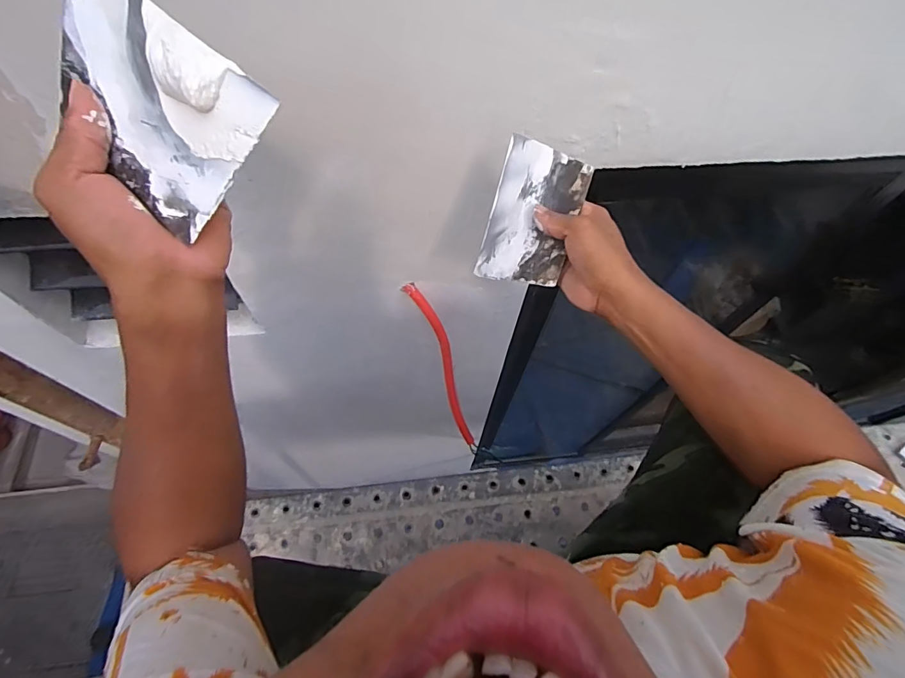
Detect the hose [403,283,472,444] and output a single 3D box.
[{"bbox_3d":[-0.015,0.070,0.932,0.048,0.440,0.071,-29,41,-16],"label":"hose"}]

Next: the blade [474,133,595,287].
[{"bbox_3d":[0.080,-0.124,0.456,0.094,0.139,0.004,25,21,29],"label":"blade"}]

